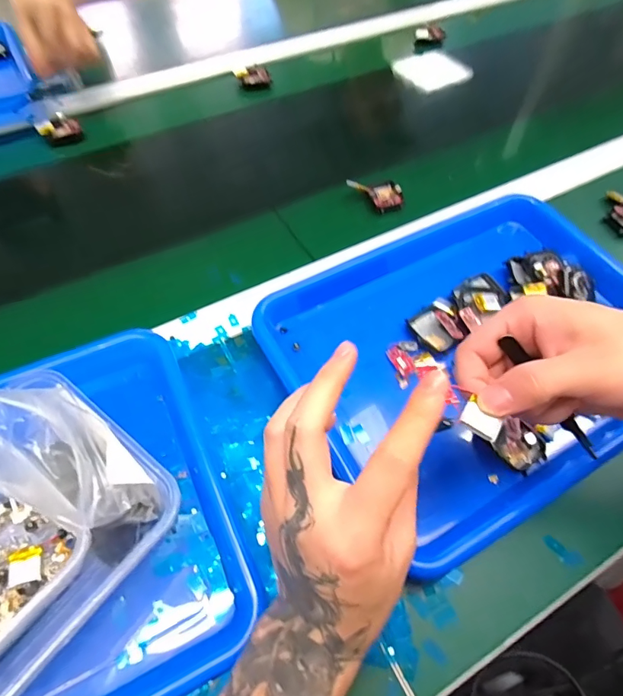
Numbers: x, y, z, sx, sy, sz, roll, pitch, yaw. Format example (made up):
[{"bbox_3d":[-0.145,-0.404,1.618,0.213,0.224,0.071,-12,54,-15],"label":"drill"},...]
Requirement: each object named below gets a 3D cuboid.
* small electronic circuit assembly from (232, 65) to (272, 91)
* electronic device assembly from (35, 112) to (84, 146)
[{"bbox_3d":[-0.087,-0.396,0.632,0.051,0.025,0.026,-8,59,-6],"label":"small electronic circuit assembly"},{"bbox_3d":[-0.322,-0.280,0.554,0.048,0.030,0.021,-24,62,-15],"label":"electronic device assembly"}]

